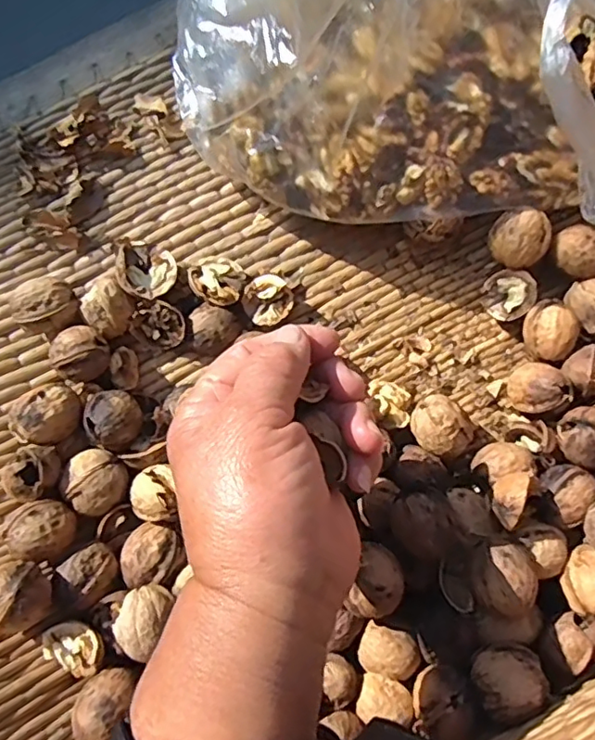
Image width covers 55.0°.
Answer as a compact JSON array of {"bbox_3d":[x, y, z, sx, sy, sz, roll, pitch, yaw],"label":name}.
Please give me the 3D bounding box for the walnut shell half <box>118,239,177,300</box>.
[{"bbox_3d":[-0.088,-0.059,0.333,0.034,0.014,0.034,0,69,0],"label":"walnut shell half"}]

